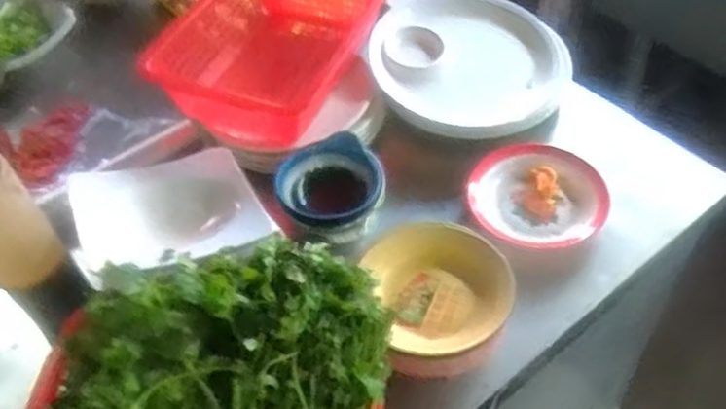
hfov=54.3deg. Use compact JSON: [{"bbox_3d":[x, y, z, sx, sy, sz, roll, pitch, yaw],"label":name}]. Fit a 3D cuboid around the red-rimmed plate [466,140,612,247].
[{"bbox_3d":[0.195,-0.007,0.795,0.147,0.026,0.138,0,52,0],"label":"red-rimmed plate"}]

